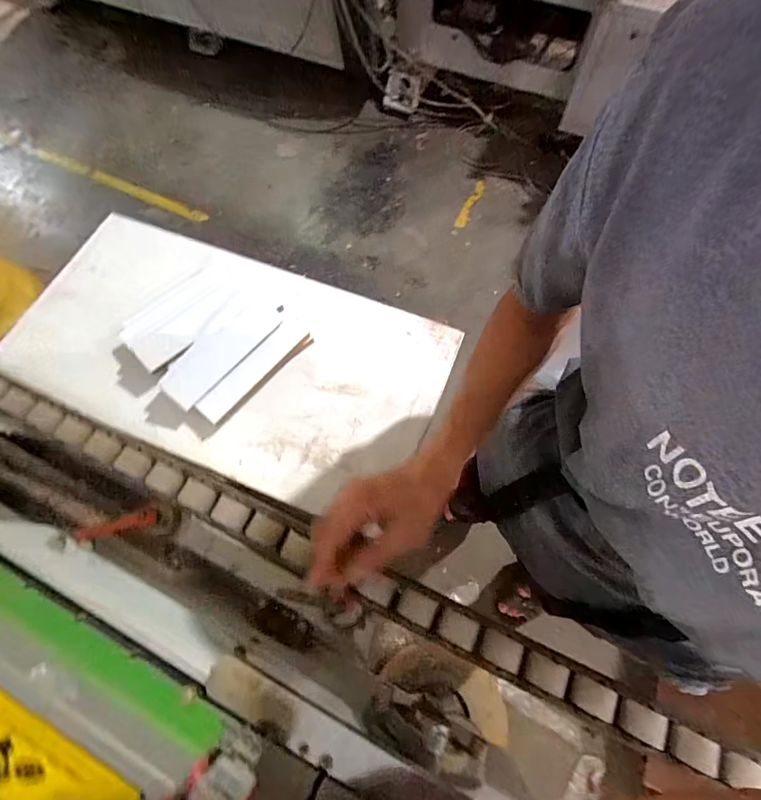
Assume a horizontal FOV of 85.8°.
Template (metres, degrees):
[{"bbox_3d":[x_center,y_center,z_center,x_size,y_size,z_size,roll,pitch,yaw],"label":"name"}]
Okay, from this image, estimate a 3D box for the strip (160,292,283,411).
[{"bbox_3d":[-0.232,-0.077,0.602,0.068,0.017,0.195,43,73,-3],"label":"strip"}]

